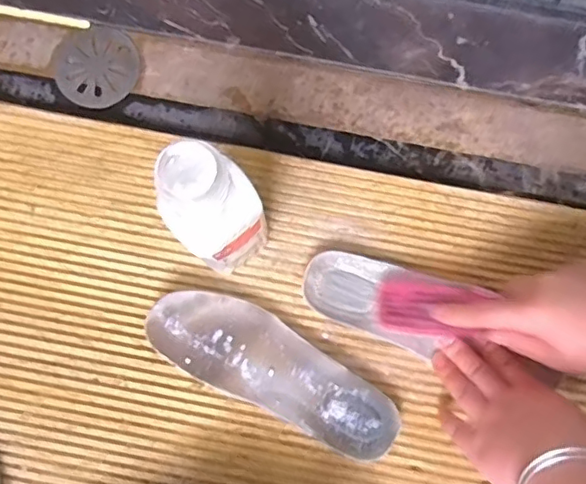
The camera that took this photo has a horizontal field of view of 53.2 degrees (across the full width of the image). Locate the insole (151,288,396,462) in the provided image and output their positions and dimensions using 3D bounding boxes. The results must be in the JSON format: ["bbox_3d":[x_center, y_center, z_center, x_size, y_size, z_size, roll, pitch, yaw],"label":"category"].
[{"bbox_3d":[-0.014,0.105,0.487,0.216,0.025,0.071,27,81,4],"label":"insole"}]

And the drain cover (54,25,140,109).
[{"bbox_3d":[-0.186,-0.167,0.552,0.079,0.010,0.076,20,81,3],"label":"drain cover"}]

